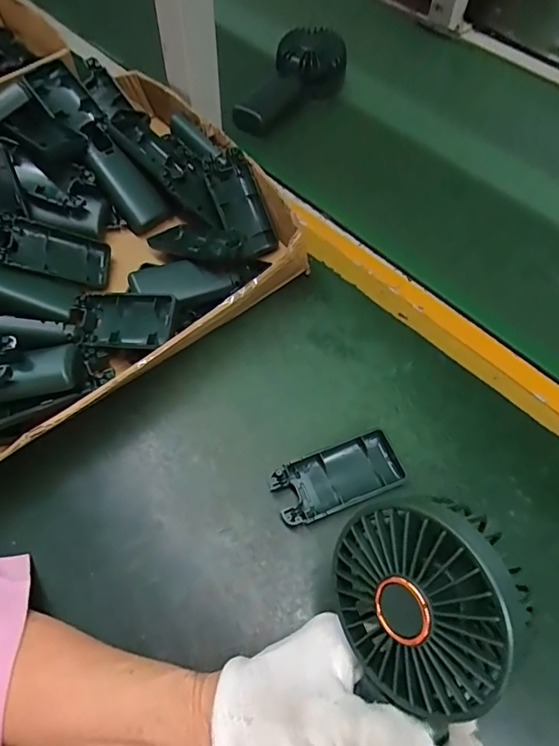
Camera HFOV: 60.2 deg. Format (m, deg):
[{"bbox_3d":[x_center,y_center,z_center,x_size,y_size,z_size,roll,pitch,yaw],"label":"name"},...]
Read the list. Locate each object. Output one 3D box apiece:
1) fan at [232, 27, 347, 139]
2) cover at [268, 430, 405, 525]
[{"bbox_3d":[0.011,-0.359,0.600,0.164,0.049,0.076,-46,69,-6],"label":"fan"},{"bbox_3d":[0.042,0.075,0.351,0.093,0.013,0.042,-21,63,-11],"label":"cover"}]

